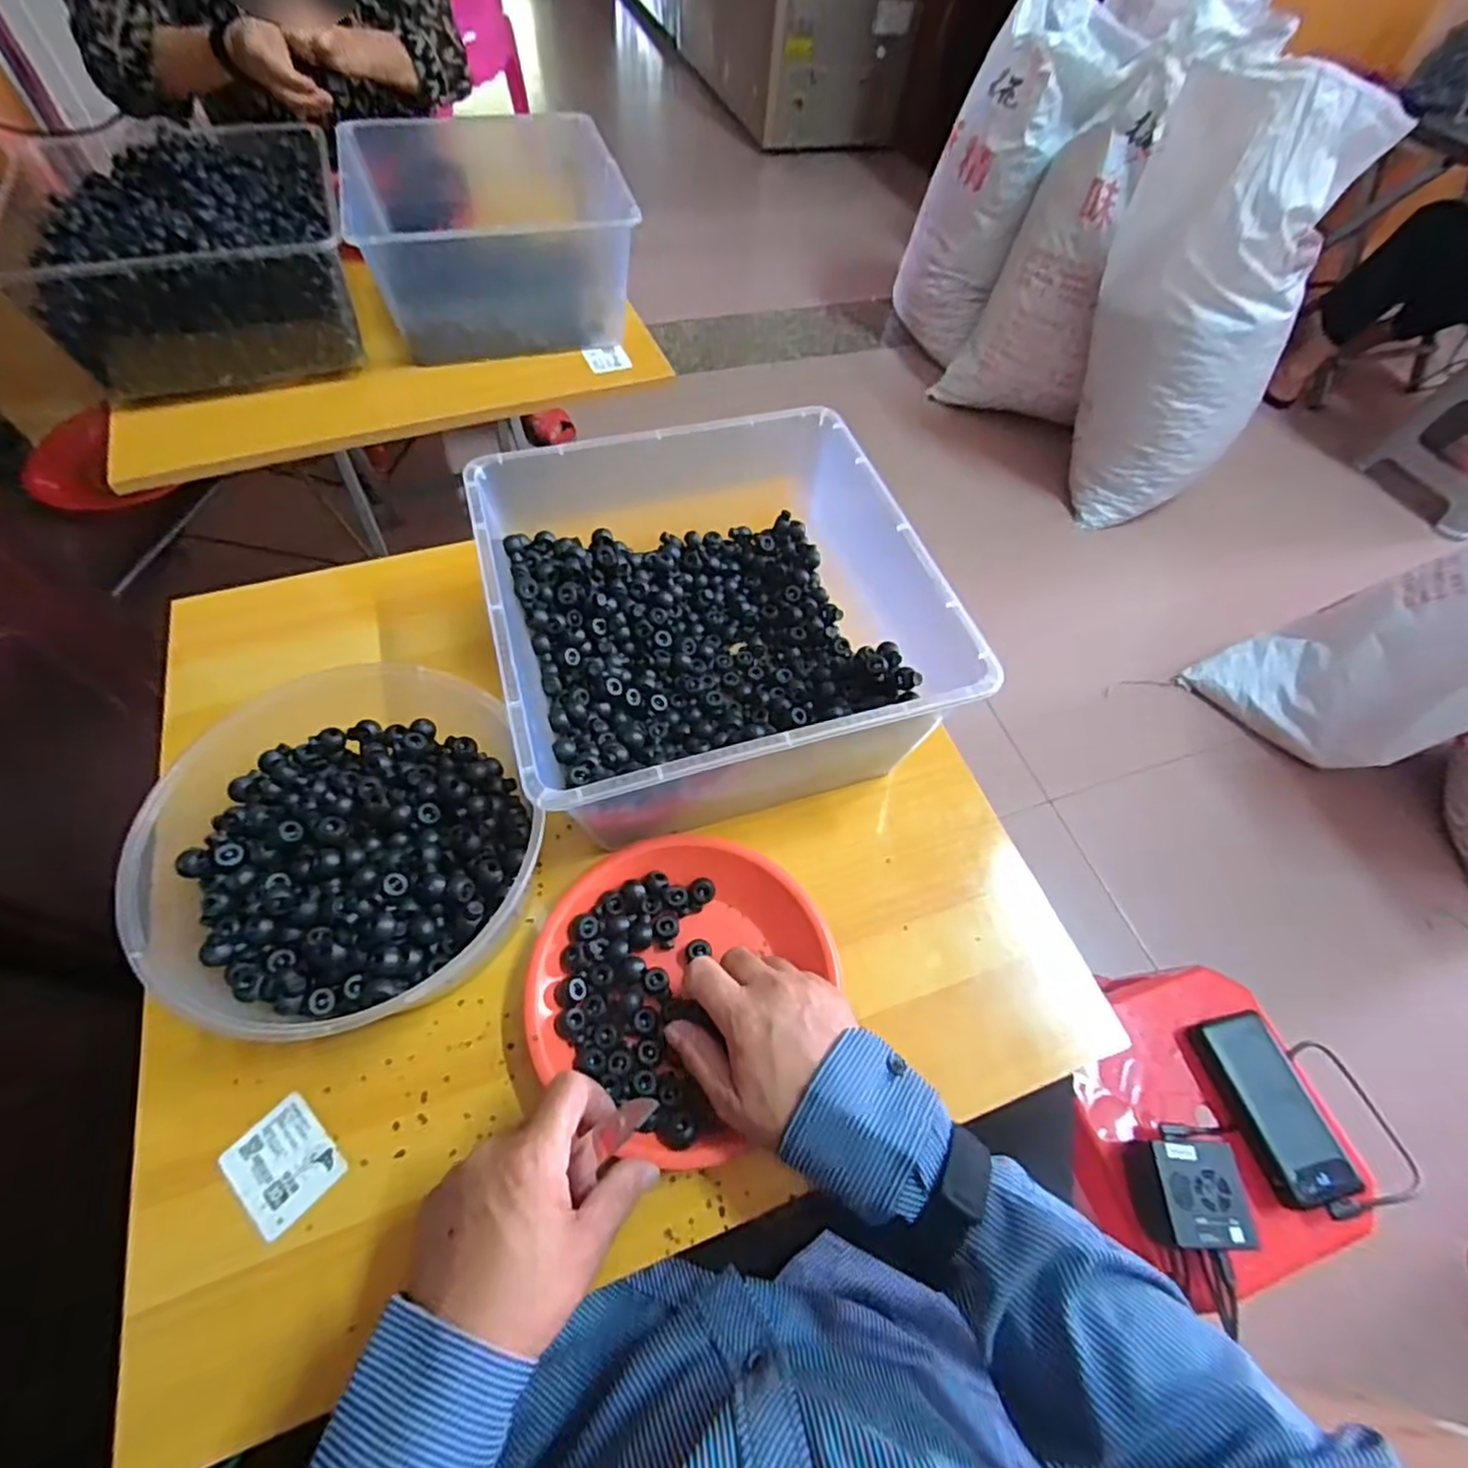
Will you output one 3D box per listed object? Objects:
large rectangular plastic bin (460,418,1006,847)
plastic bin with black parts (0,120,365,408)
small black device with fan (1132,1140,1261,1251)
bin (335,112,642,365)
[{"bbox_3d":[-0.019,-0.084,0.526,0.301,0.137,0.298,-14,62,-12],"label":"large rectangular plastic bin"},{"bbox_3d":[-0.583,-0.527,0.752,0.302,0.136,0.269,-16,63,-13],"label":"plastic bin with black parts"},{"bbox_3d":[0.405,0.406,0.596,0.082,0.043,0.085,2,60,-4],"label":"small black device with fan"},{"bbox_3d":[-0.289,-0.602,0.805,0.278,0.133,0.320,-14,62,-12],"label":"bin"}]

